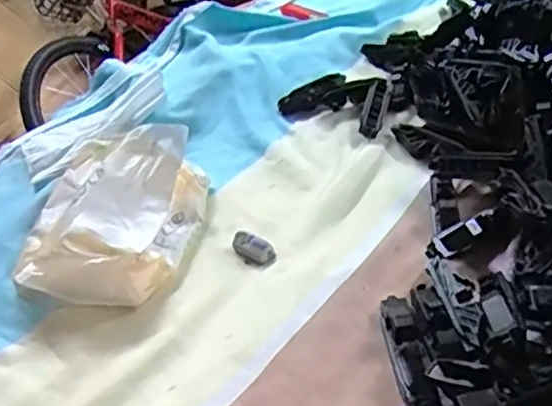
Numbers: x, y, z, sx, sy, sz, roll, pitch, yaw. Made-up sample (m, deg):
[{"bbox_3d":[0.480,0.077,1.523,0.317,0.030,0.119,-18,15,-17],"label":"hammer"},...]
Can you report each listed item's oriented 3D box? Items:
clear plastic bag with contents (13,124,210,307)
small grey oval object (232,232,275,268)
[{"bbox_3d":[-0.113,0.006,0.457,0.115,0.049,0.144,0,36,7],"label":"clear plastic bag with contents"},{"bbox_3d":[-0.015,0.031,0.441,0.032,0.010,0.016,23,44,34],"label":"small grey oval object"}]

